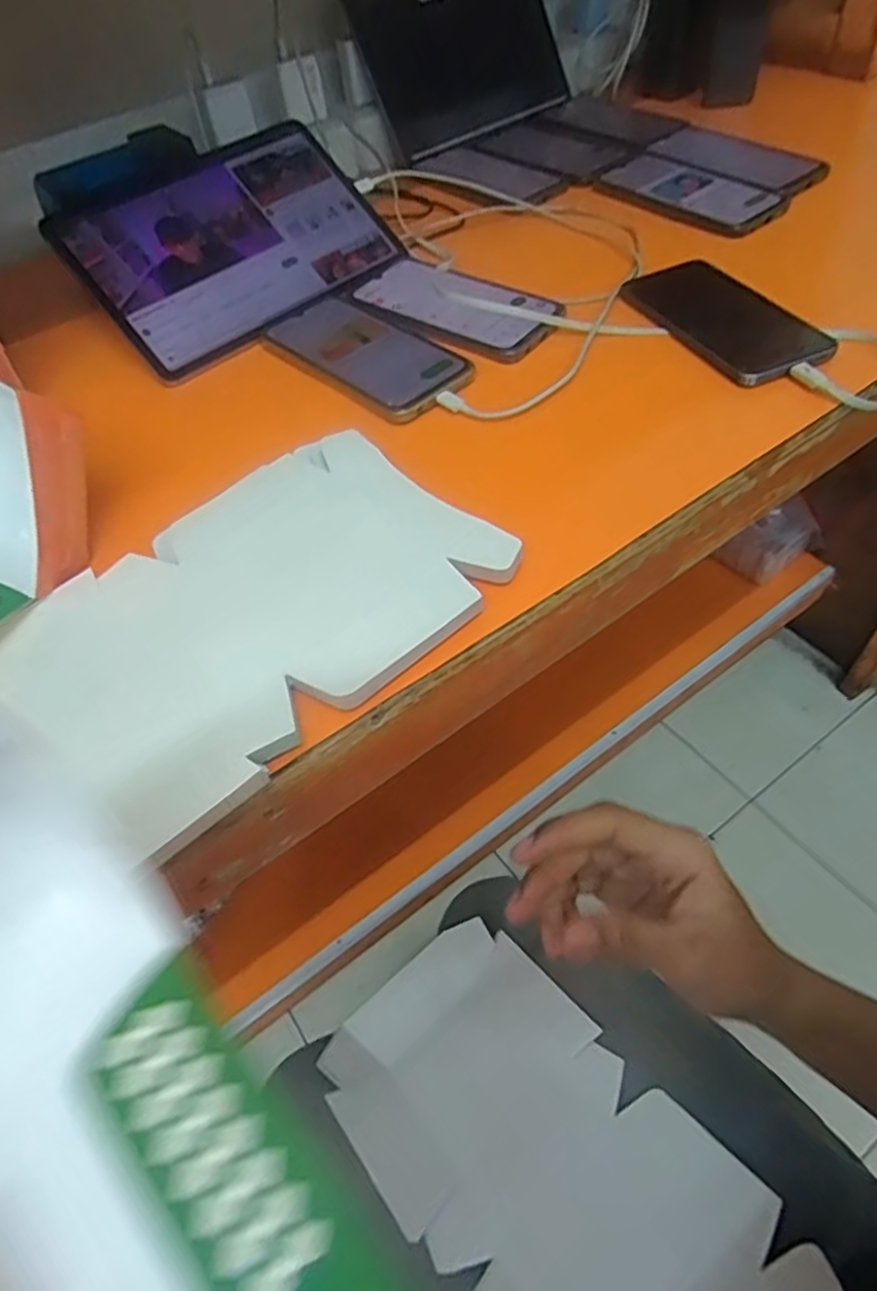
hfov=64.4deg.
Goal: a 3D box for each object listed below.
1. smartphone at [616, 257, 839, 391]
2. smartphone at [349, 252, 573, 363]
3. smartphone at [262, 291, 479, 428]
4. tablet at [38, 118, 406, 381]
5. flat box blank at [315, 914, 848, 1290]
[{"bbox_3d":[0.214,-0.248,0.519,0.082,0.013,0.164,-23,53,-11],"label":"smartphone"},{"bbox_3d":[0.013,-0.277,0.557,0.163,0.012,0.087,33,63,28],"label":"smartphone"},{"bbox_3d":[-0.057,-0.224,0.530,0.169,0.011,0.087,36,64,29],"label":"smartphone"},{"bbox_3d":[-0.169,-0.338,0.579,0.249,0.012,0.168,-37,90,-20],"label":"tablet"},{"bbox_3d":[0.063,0.337,0.462,0.177,0.031,0.320,-34,36,-21],"label":"flat box blank"}]

